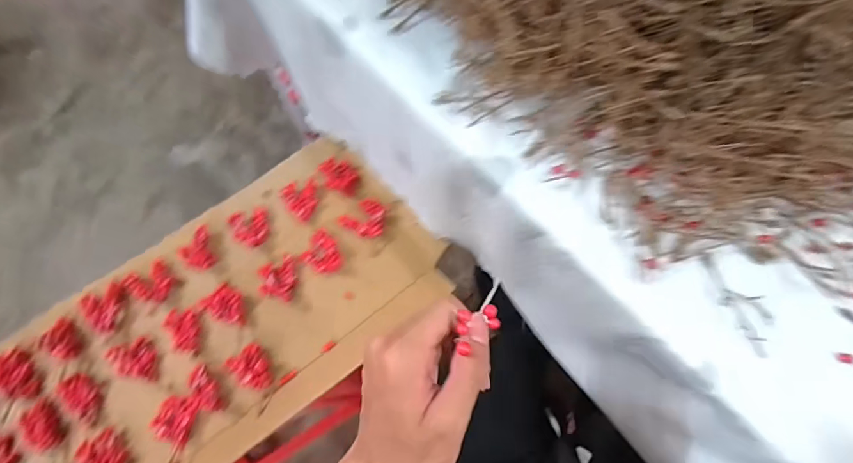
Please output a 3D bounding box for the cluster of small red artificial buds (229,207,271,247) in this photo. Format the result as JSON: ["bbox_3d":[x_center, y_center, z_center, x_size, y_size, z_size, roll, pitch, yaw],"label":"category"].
[{"bbox_3d":[-0.252,-0.007,0.604,0.050,0.017,0.056,-24,73,-8],"label":"cluster of small red artificial buds"}]

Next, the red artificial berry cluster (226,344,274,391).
[{"bbox_3d":[-0.222,0.176,0.535,0.044,0.012,0.056,-37,75,-12],"label":"red artificial berry cluster"}]

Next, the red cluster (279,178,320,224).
[{"bbox_3d":[-0.181,-0.051,0.616,0.050,0.019,0.063,-35,75,-11],"label":"red cluster"}]

